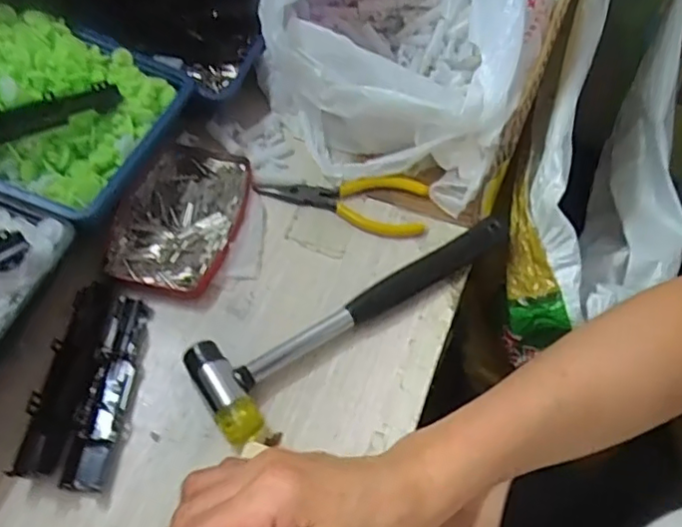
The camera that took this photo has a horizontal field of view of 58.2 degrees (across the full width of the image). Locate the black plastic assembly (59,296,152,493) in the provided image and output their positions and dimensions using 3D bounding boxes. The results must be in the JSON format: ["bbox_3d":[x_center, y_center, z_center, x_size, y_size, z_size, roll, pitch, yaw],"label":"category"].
[{"bbox_3d":[-0.136,0.073,0.364,0.024,0.011,0.117,3,56,-1],"label":"black plastic assembly"}]

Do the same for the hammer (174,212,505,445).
[{"bbox_3d":[0.013,0.025,0.396,0.229,0.023,0.063,-32,63,-22],"label":"hammer"}]

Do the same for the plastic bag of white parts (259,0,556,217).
[{"bbox_3d":[0.057,-0.194,0.469,0.186,0.132,0.244,21,58,11],"label":"plastic bag of white parts"}]

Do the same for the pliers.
[{"bbox_3d":[-0.001,-0.046,0.446,0.123,0.006,0.043,6,75,6],"label":"pliers"}]

